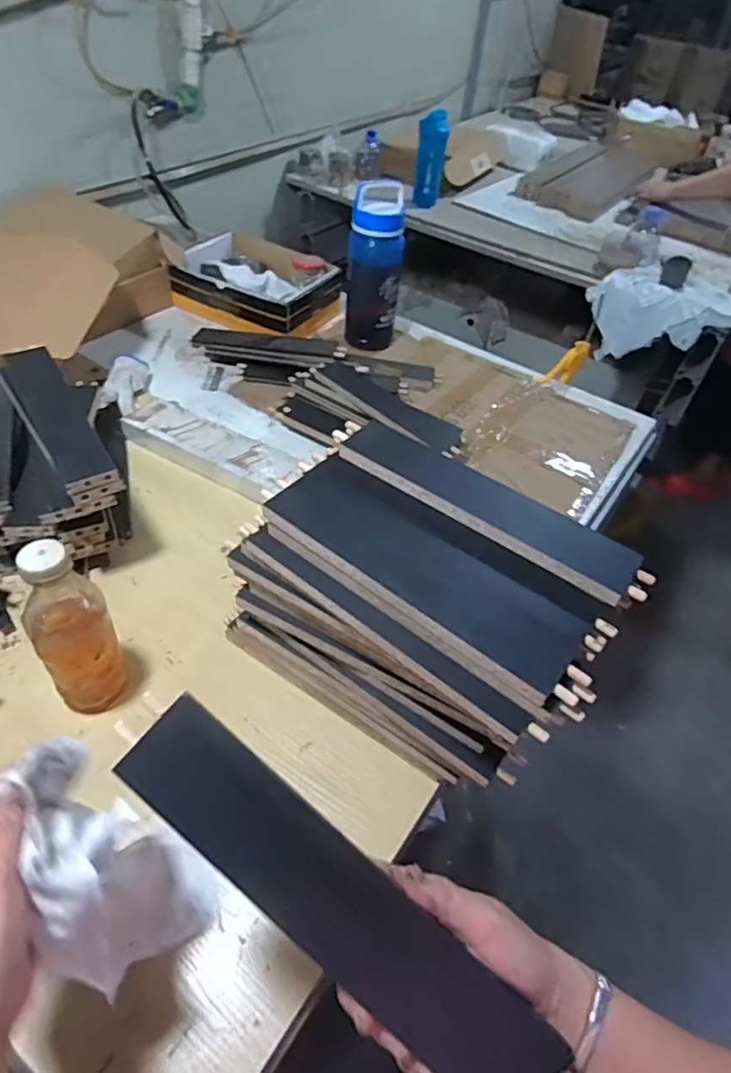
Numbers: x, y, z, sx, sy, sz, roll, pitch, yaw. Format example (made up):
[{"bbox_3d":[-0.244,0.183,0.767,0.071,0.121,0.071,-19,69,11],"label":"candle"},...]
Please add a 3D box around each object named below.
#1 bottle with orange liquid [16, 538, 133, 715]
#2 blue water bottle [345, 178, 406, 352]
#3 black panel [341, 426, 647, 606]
[{"bbox_3d":[-0.275,0.096,0.564,0.072,0.210,0.063,-23,54,-24],"label":"bottle with orange liquid"},{"bbox_3d":[0.016,-0.504,1.128,0.100,0.272,0.085,1,48,-5],"label":"blue water bottle"},{"bbox_3d":[0.109,-0.029,0.535,0.290,0.016,0.059,33,53,23],"label":"black panel"}]

